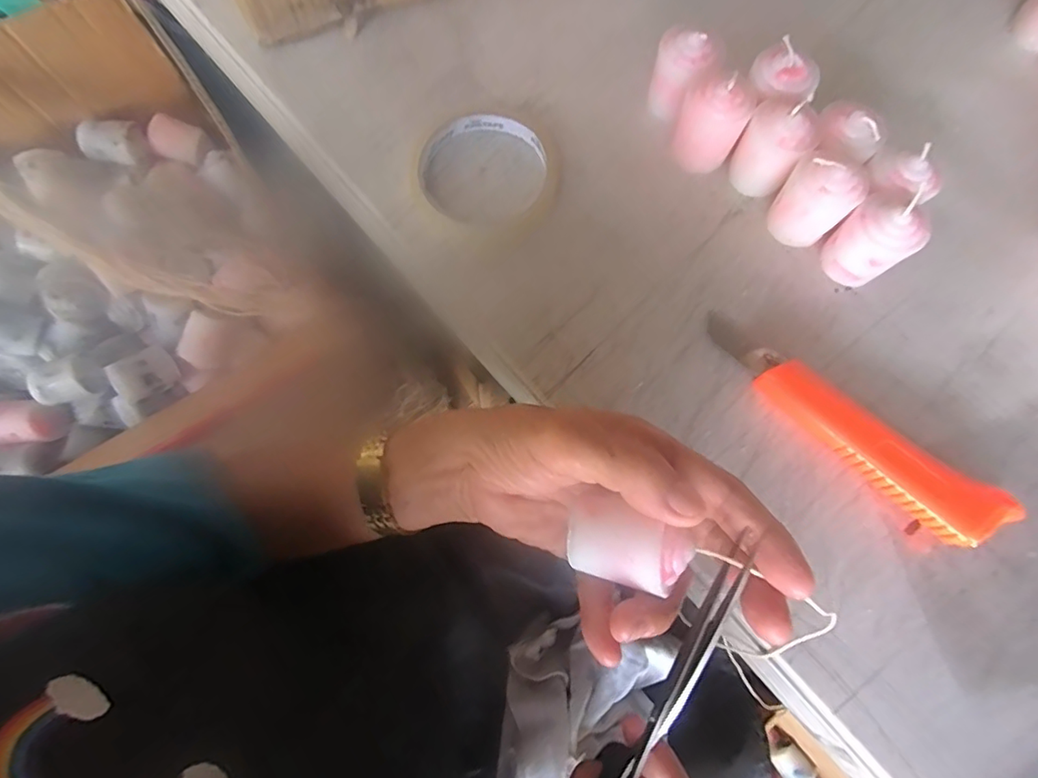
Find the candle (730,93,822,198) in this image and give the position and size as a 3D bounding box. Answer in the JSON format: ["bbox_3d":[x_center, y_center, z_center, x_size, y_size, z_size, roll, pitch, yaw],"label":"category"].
[{"bbox_3d":[0.145,-0.138,0.300,0.035,0.049,0.034,0,74,-2],"label":"candle"}]

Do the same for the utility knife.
[{"bbox_3d":[0.169,0.018,0.270,0.164,0.024,0.033,42,77,10],"label":"utility knife"}]

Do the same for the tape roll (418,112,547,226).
[{"bbox_3d":[-0.022,-0.136,0.317,0.077,0.010,0.073,0,74,-2],"label":"tape roll"}]

